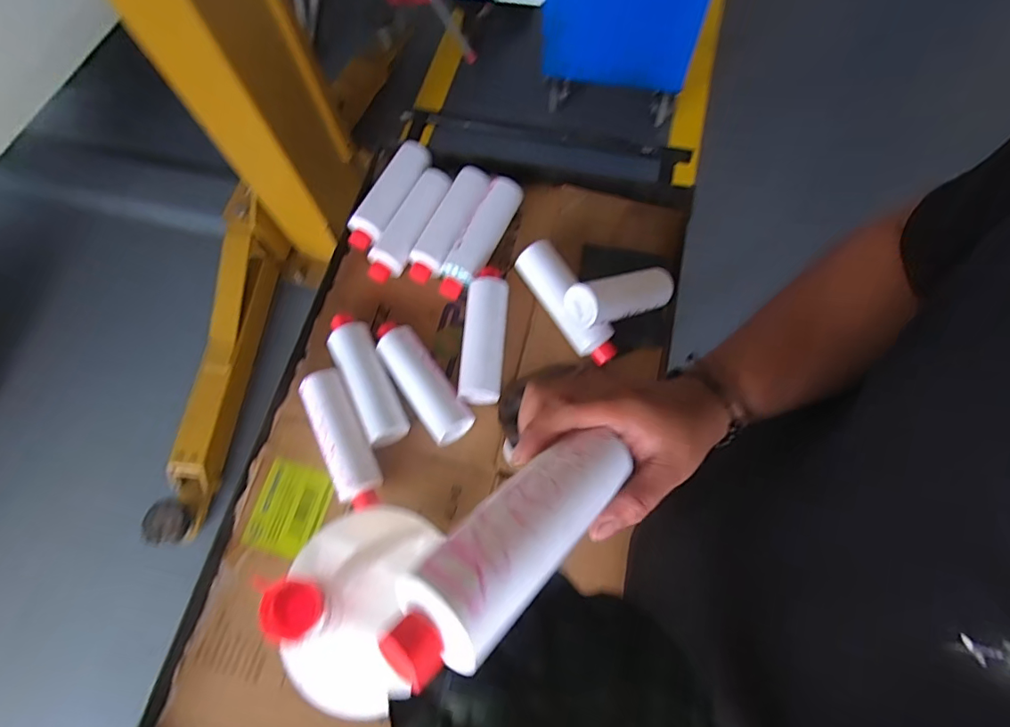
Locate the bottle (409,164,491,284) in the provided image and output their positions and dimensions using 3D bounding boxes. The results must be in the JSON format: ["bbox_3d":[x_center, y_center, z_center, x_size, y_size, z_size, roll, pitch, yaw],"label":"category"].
[{"bbox_3d":[-0.079,-0.190,0.679,0.053,0.041,0.168,25,73,12],"label":"bottle"}]

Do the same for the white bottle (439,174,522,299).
[{"bbox_3d":[-0.033,-0.164,0.674,0.048,0.050,0.179,23,72,11],"label":"white bottle"}]

